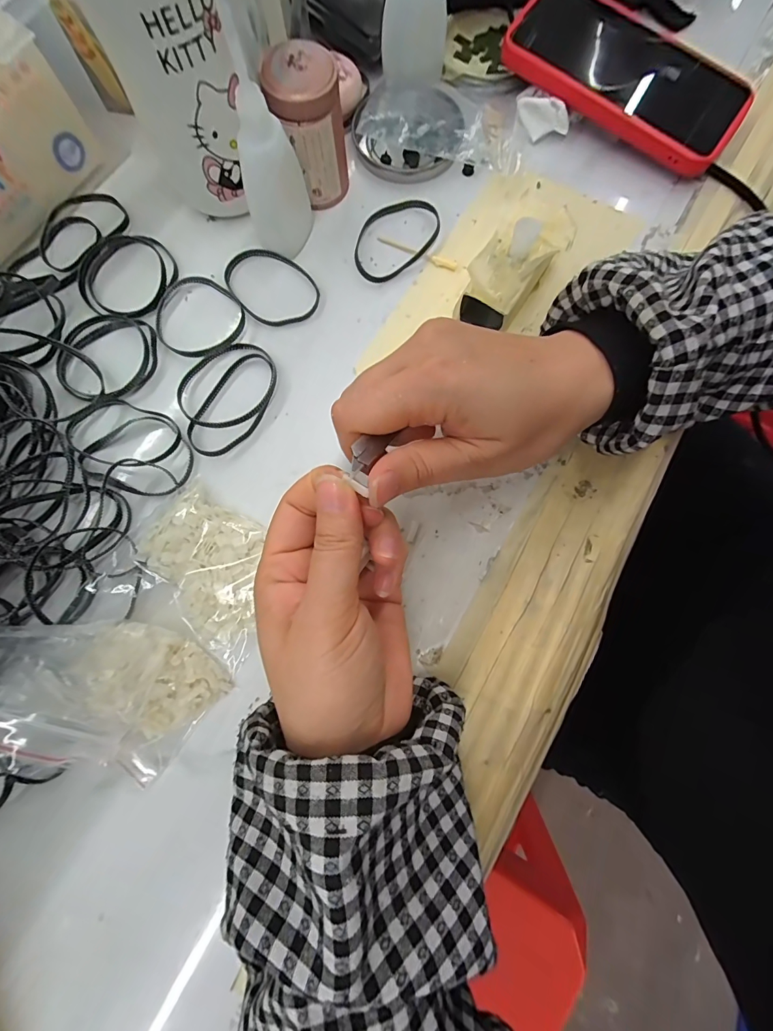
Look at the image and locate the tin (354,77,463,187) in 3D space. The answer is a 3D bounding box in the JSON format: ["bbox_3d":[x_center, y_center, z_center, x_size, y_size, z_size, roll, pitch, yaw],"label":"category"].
[{"bbox_3d":[0.016,-0.283,0.283,0.076,0.017,0.082,0,79,0],"label":"tin"}]

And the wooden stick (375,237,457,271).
[{"bbox_3d":[0.021,-0.181,0.270,0.058,0.004,0.007,24,80,5],"label":"wooden stick"}]

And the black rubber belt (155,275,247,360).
[{"bbox_3d":[-0.127,-0.132,0.261,0.064,0.004,0.056,37,81,7],"label":"black rubber belt"}]

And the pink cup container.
[{"bbox_3d":[-0.049,-0.245,0.252,0.042,0.065,0.041,-11,79,-2],"label":"pink cup container"}]

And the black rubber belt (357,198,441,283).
[{"bbox_3d":[0.004,-0.193,0.272,0.070,0.006,0.047,-40,81,-7],"label":"black rubber belt"}]

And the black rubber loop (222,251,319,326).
[{"bbox_3d":[-0.077,-0.154,0.265,0.067,0.004,0.048,35,81,7],"label":"black rubber loop"}]

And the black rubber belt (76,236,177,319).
[{"bbox_3d":[-0.177,-0.164,0.266,0.062,0.007,0.064,0,79,0],"label":"black rubber belt"}]

